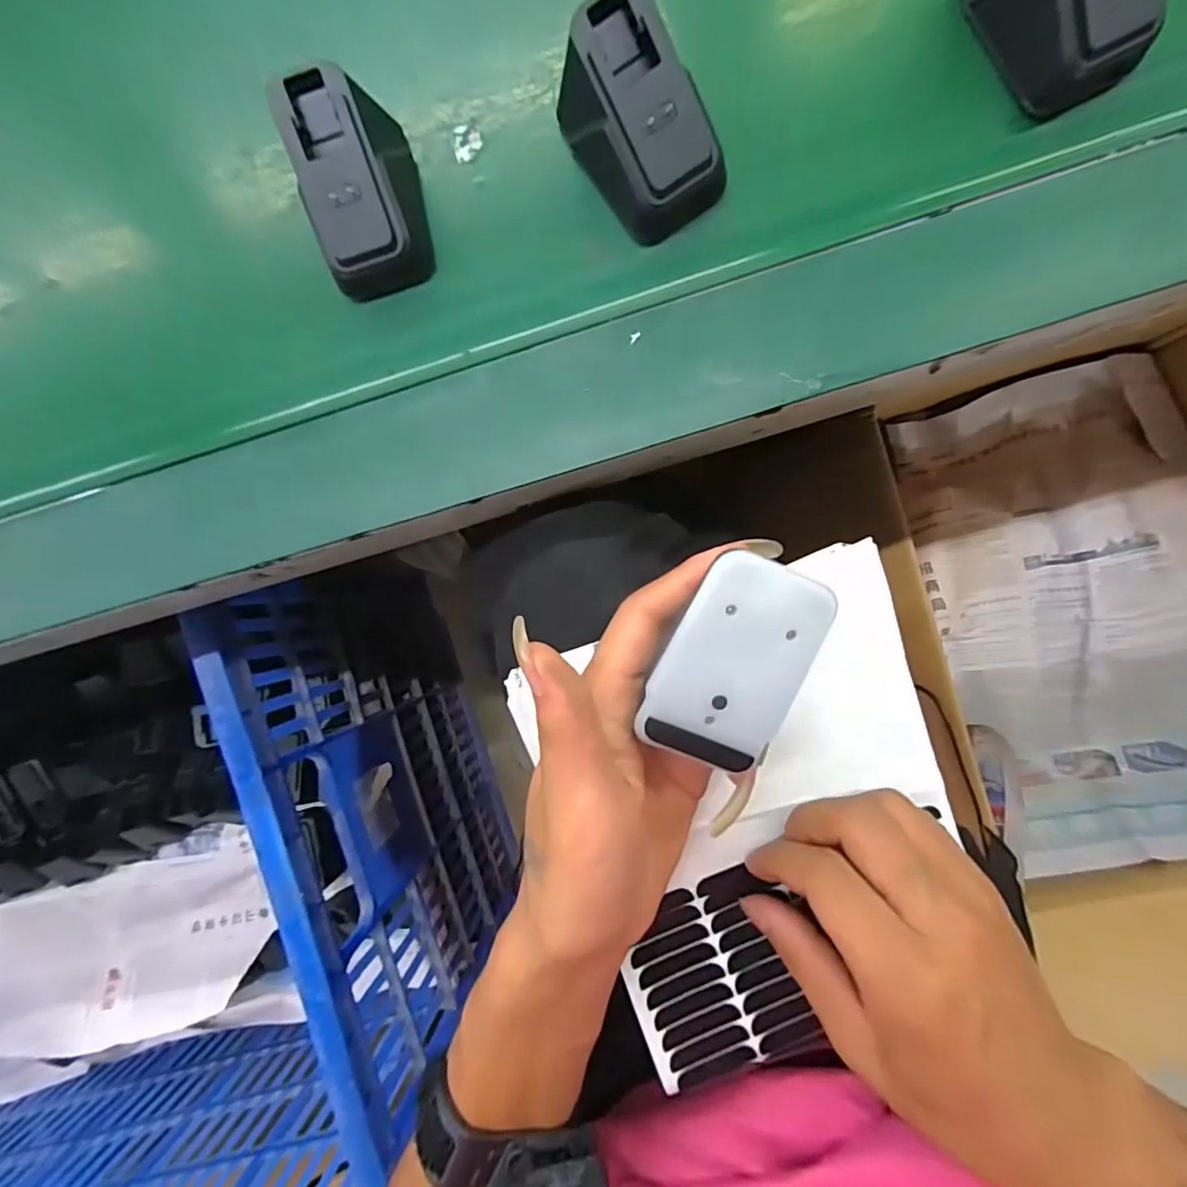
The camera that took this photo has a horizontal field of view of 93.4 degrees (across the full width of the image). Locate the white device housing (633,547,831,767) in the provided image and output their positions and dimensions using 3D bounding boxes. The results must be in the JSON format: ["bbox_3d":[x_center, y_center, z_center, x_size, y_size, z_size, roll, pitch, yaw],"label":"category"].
[{"bbox_3d":[0.046,0.022,0.180,0.042,0.013,0.066,24,103,-8],"label":"white device housing"}]

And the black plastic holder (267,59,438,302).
[{"bbox_3d":[-0.092,-0.156,0.218,0.043,0.039,0.070,-15,89,7],"label":"black plastic holder"}]

